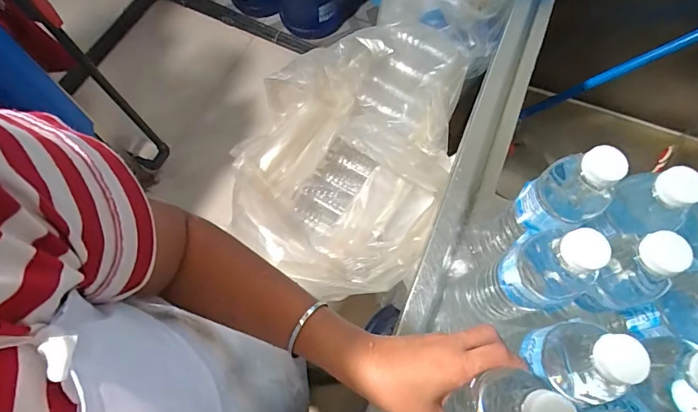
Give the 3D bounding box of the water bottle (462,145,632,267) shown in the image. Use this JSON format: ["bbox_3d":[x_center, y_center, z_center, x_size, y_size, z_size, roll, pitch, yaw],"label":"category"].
[{"bbox_3d":[0.184,0.012,0.421,0.067,0.217,0.055,-19,69,-8],"label":"water bottle"}]

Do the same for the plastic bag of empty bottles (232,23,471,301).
[{"bbox_3d":[-0.014,-0.100,0.944,0.418,0.306,0.529,21,69,8],"label":"plastic bag of empty bottles"}]

